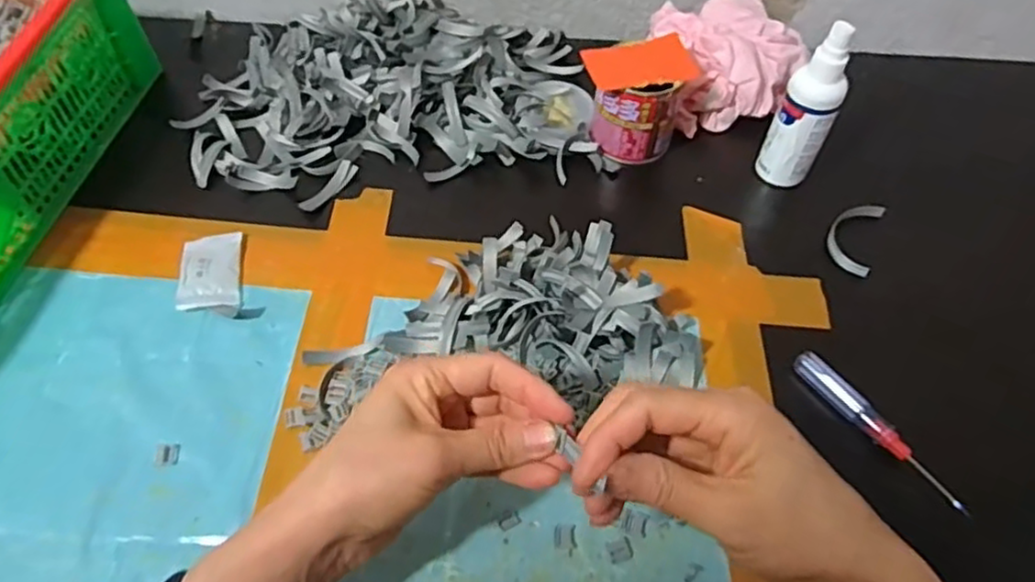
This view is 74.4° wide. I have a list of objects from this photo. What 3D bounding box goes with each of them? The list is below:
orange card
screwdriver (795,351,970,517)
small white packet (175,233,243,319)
[{"bbox_3d":[0.094,-0.171,0.514,0.078,0.006,0.053,-15,58,-10],"label":"orange card"},{"bbox_3d":[0.217,0.083,0.414,0.013,0.018,0.118,-28,60,-19],"label":"screwdriver"},{"bbox_3d":[-0.211,-0.013,0.471,0.039,0.008,0.074,-7,55,-7],"label":"small white packet"}]

